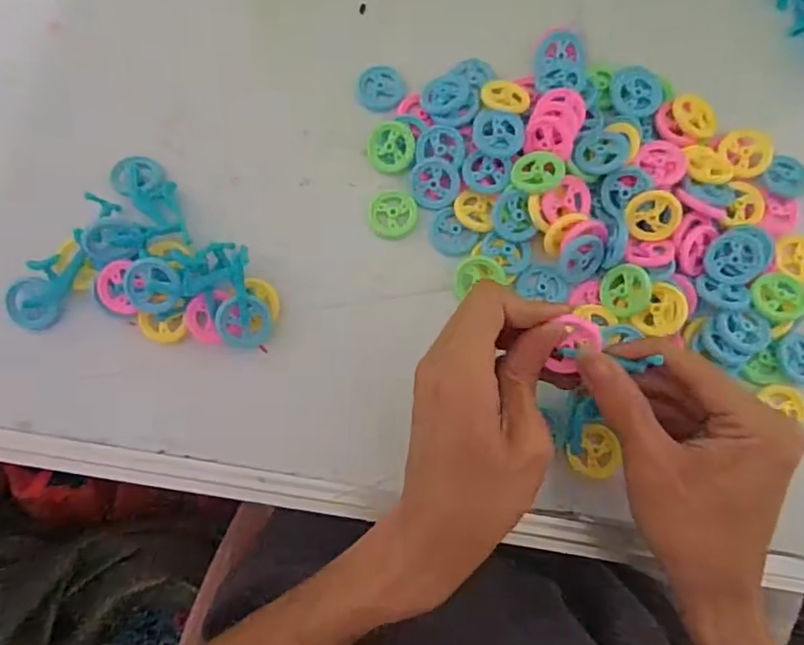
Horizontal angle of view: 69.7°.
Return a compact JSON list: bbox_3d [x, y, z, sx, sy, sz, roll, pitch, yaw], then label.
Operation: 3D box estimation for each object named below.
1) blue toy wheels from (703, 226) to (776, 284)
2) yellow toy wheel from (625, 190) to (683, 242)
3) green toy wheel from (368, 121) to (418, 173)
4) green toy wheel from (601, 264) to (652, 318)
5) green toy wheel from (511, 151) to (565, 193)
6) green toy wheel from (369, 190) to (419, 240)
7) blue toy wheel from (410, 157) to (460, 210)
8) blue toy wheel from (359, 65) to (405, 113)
[{"bbox_3d":[0.190,-0.038,0.329,0.035,0.014,0.029,-27,81,-5],"label":"blue toy wheels"},{"bbox_3d":[0.141,-0.060,0.324,0.029,0.004,0.028,3,102,16],"label":"yellow toy wheel"},{"bbox_3d":[-0.007,-0.105,0.346,0.029,0.004,0.030,1,95,13],"label":"green toy wheel"},{"bbox_3d":[0.124,-0.018,0.321,0.026,0.004,0.028,6,102,32],"label":"green toy wheel"},{"bbox_3d":[0.078,-0.086,0.329,0.029,0.006,0.025,2,80,0],"label":"green toy wheel"},{"bbox_3d":[-0.005,-0.065,0.345,0.029,0.005,0.029,0,80,0],"label":"green toy wheel"},{"bbox_3d":[0.020,-0.083,0.343,0.029,0.007,0.029,0,80,0],"label":"blue toy wheel"},{"bbox_3d":[-0.013,-0.145,0.359,0.029,0.004,0.028,0,80,0],"label":"blue toy wheel"}]

